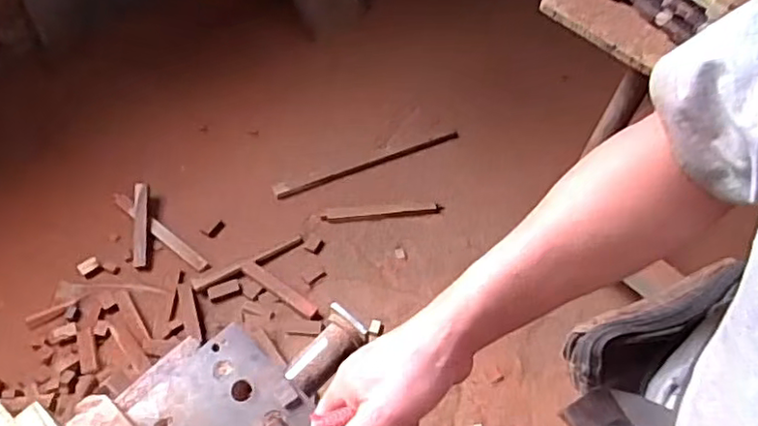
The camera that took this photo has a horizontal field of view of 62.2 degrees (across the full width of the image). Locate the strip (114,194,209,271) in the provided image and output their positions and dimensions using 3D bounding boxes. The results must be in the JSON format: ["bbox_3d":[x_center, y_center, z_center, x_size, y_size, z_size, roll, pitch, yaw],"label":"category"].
[{"bbox_3d":[-0.536,0.040,1.529,0.316,0.017,0.035,35,63,16],"label":"strip"}]

